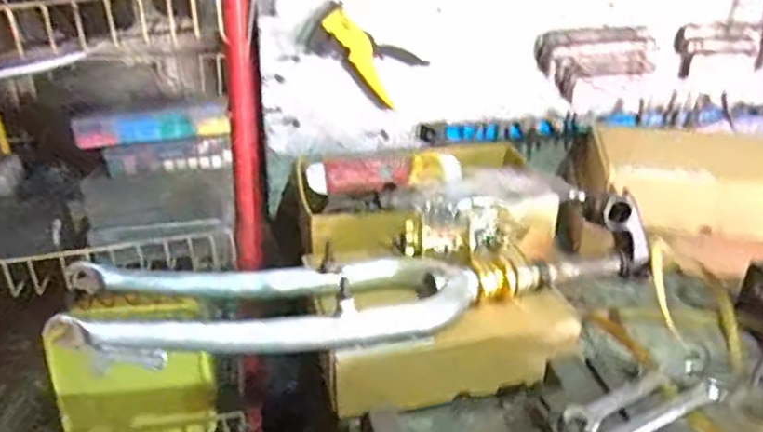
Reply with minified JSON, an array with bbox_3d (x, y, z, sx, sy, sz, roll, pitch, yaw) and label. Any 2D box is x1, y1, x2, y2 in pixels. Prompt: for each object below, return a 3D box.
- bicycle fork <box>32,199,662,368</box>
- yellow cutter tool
[{"bbox_3d":[-0.003,0.062,0.727,0.603,0.080,0.149,-6,28,-12],"label":"bicycle fork"},{"bbox_3d":[-0.015,-0.233,0.961,0.085,0.157,0.017,-44,31,7],"label":"yellow cutter tool"}]

